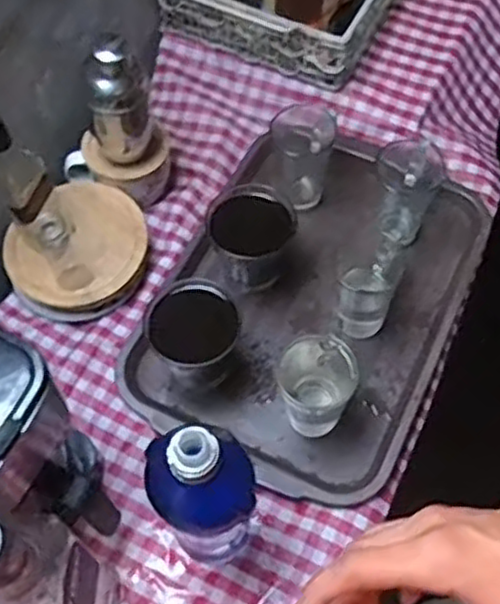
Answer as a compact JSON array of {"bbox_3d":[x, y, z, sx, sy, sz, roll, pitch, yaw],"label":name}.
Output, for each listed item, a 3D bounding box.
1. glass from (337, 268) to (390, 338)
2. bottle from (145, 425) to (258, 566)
[{"bbox_3d":[0.117,0.000,0.764,0.048,0.080,0.042,4,61,3],"label":"glass"},{"bbox_3d":[-0.036,0.161,0.593,0.074,0.235,0.065,-13,61,-6],"label":"bottle"}]

